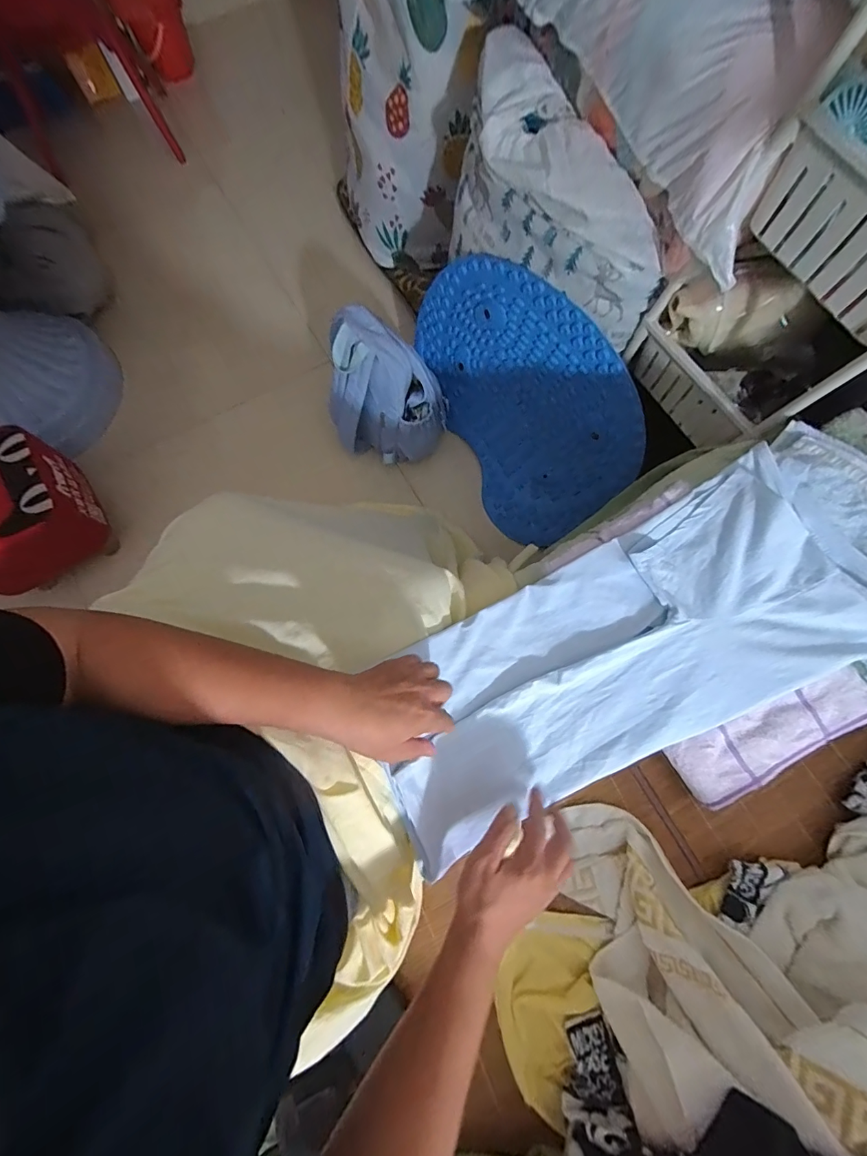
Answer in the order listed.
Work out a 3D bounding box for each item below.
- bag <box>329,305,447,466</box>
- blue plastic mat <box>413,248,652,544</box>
[{"bbox_3d":[-0.106,-0.398,0.968,0.239,0.280,0.162,15,75,5],"label":"bag"},{"bbox_3d":[0.143,-0.361,0.959,0.126,0.511,0.600,-40,79,-23],"label":"blue plastic mat"}]

